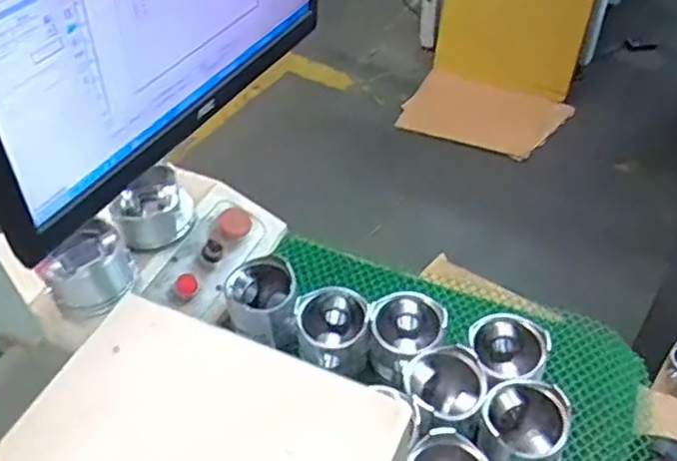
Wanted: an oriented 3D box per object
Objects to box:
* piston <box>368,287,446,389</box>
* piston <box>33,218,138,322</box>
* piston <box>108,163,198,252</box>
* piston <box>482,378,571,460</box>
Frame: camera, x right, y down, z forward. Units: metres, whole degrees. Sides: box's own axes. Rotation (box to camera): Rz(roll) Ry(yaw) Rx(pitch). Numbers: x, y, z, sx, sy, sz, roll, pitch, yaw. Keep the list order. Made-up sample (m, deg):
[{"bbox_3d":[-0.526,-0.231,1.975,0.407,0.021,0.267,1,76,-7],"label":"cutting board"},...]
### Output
[{"bbox_3d":[0.068,0.111,0.674,0.071,0.070,0.074,0,45,0],"label":"piston"},{"bbox_3d":[-0.259,0.041,0.687,0.088,0.066,0.070,-30,52,-26],"label":"piston"},{"bbox_3d":[-0.214,-0.024,0.769,0.087,0.066,0.086,-14,46,-13],"label":"piston"},{"bbox_3d":[0.169,0.187,0.605,0.074,0.076,0.068,0,45,0],"label":"piston"}]

